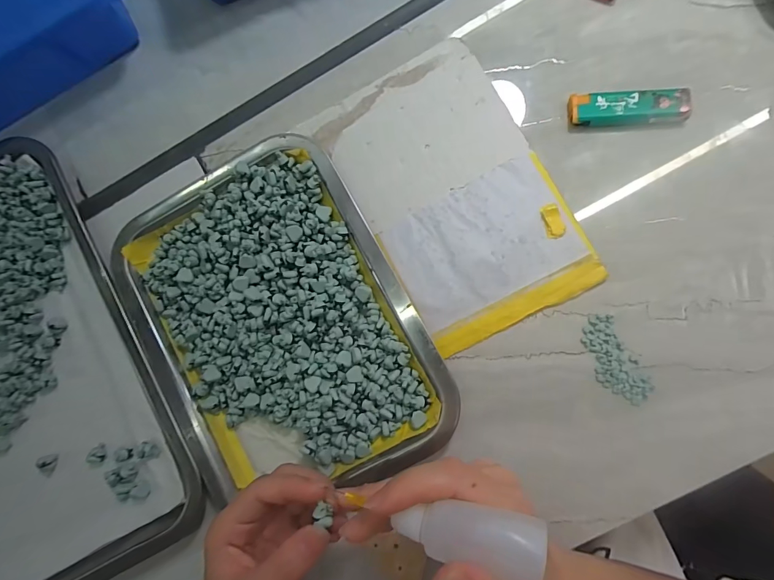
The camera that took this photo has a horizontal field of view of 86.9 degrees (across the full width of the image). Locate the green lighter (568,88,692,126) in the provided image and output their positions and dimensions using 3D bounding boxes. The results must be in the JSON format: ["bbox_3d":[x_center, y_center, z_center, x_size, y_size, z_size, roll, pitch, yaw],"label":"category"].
[{"bbox_3d":[0.173,-0.131,0.294,0.079,0.010,0.023,1,88,7],"label":"green lighter"}]

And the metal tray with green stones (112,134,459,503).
[{"bbox_3d":[-0.082,0.026,0.307,0.189,0.021,0.255,-29,85,5],"label":"metal tray with green stones"}]

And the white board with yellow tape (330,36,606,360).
[{"bbox_3d":[0.050,-0.071,0.304,0.130,0.009,0.210,-29,85,5],"label":"white board with yellow tape"}]

